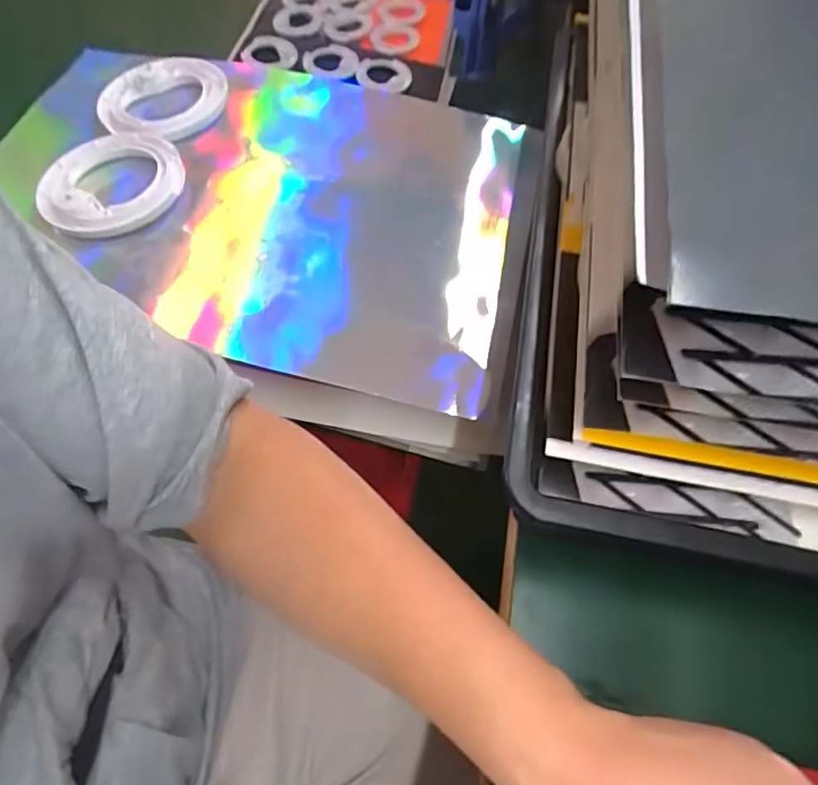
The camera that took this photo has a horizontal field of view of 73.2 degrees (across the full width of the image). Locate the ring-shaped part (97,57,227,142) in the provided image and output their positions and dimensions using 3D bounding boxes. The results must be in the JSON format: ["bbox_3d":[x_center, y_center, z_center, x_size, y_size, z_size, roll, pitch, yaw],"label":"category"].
[{"bbox_3d":[-0.257,-0.309,0.582,0.130,0.023,0.108,-38,69,-21],"label":"ring-shaped part"}]

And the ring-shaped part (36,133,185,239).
[{"bbox_3d":[-0.281,-0.201,0.520,0.129,0.017,0.129,-23,64,-15],"label":"ring-shaped part"}]

